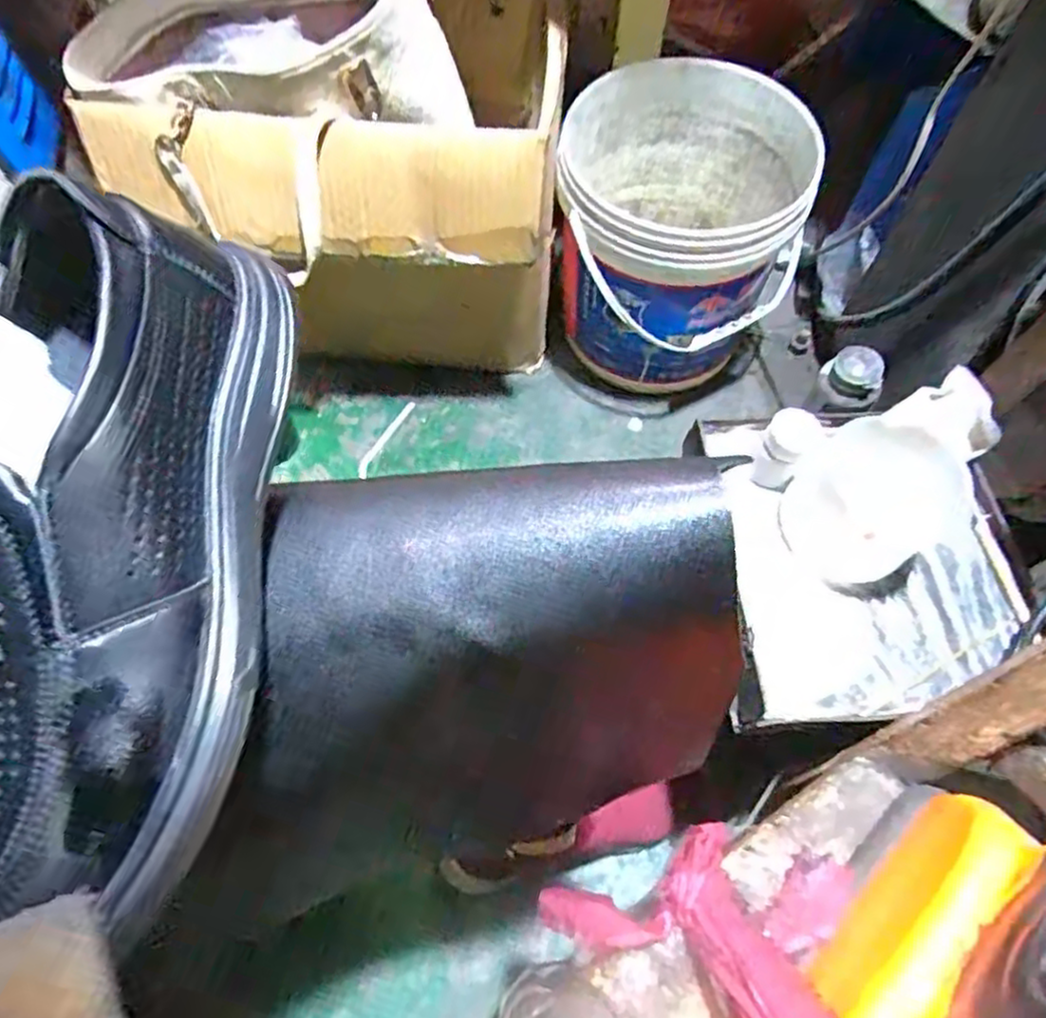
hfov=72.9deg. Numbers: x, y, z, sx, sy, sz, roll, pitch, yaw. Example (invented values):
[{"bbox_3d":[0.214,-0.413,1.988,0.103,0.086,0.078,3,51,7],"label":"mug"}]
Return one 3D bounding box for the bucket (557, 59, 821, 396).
[{"bbox_3d":[0.157,-0.292,0.772,0.235,0.258,0.233,1,62,-1],"label":"bucket"}]

